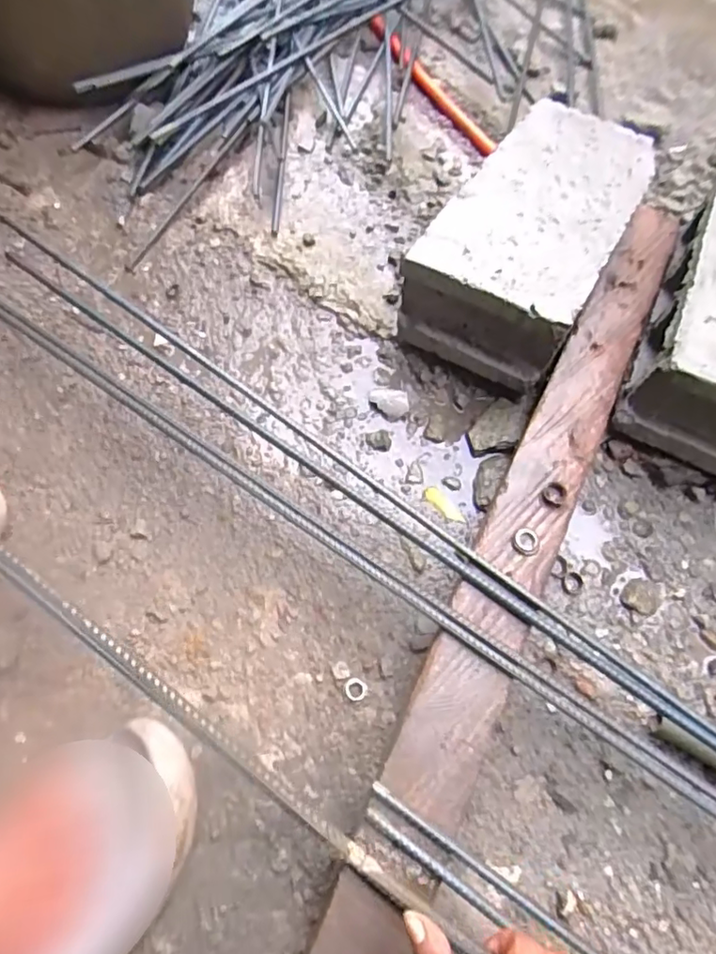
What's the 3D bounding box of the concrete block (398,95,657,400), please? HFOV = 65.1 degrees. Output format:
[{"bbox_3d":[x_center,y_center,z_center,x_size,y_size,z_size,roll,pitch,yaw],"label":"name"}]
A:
[{"bbox_3d":[0.224,-0.307,0.731,0.194,0.145,0.377,29,67,11],"label":"concrete block"}]

